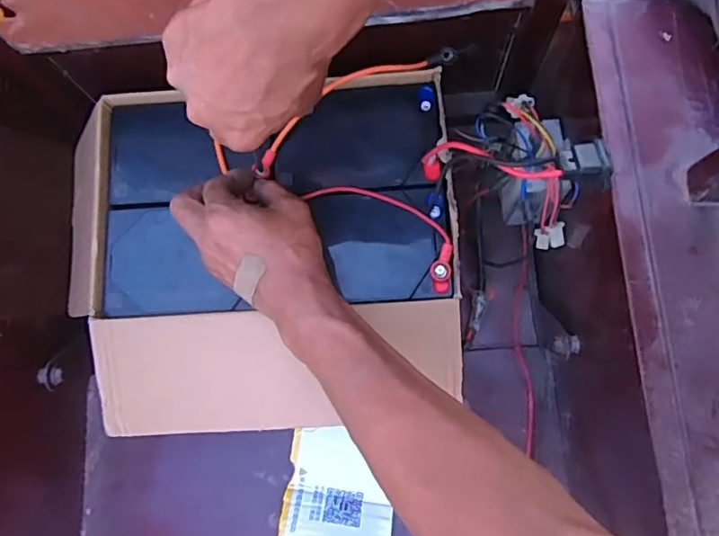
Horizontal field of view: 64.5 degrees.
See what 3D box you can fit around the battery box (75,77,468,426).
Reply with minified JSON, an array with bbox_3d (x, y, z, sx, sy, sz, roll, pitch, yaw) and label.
[{"bbox_3d":[-0.078,-0.009,0.535,0.317,0.126,0.300,-5,78,1],"label":"battery box"}]

